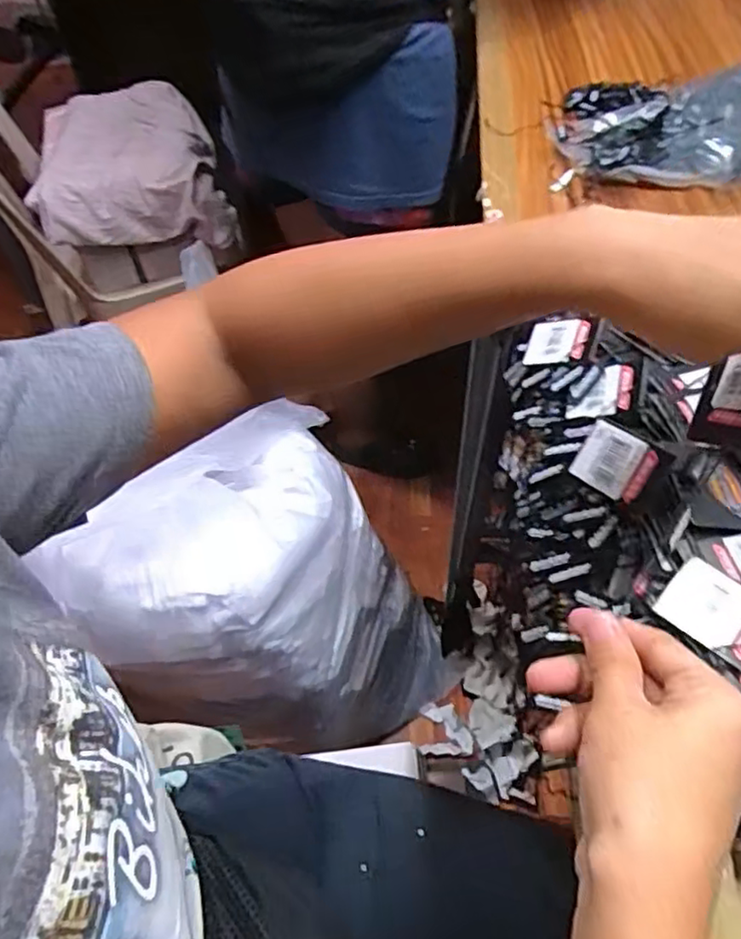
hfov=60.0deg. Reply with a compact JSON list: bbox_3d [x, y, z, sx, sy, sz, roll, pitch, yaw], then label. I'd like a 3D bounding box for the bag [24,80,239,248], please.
[{"bbox_3d":[-0.465,-0.586,1.238,0.330,0.153,0.362,-13,54,-8],"label":"bag"}]

